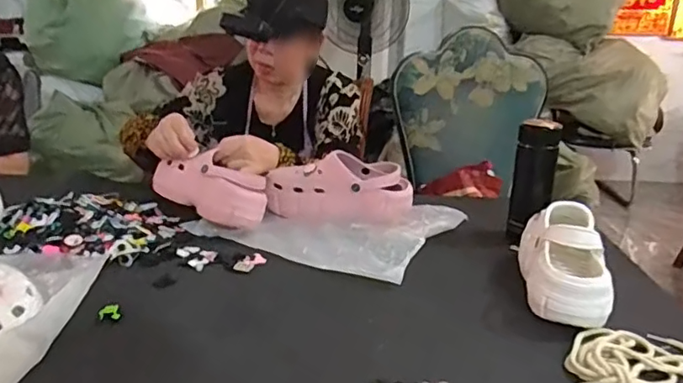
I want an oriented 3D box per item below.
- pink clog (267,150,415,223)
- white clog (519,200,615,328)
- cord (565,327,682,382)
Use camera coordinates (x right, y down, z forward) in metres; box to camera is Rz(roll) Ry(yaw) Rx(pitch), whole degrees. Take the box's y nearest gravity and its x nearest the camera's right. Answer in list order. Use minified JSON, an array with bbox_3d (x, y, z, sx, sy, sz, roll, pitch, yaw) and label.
[{"bbox_3d":[0.000,-0.004,0.976,0.249,0.091,0.092,2,19,-1],"label":"pink clog"},{"bbox_3d":[0.288,0.084,0.723,0.089,0.114,0.183,6,19,9],"label":"white clog"},{"bbox_3d":[0.312,0.178,0.594,0.124,0.025,0.130,2,19,-1],"label":"cord"}]

